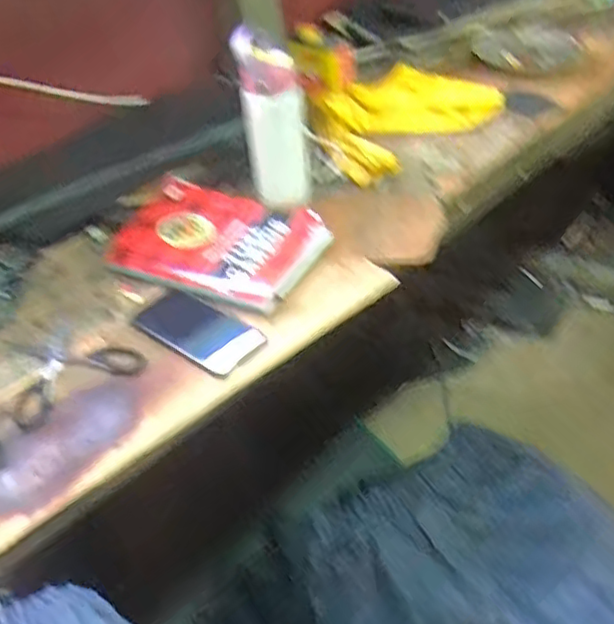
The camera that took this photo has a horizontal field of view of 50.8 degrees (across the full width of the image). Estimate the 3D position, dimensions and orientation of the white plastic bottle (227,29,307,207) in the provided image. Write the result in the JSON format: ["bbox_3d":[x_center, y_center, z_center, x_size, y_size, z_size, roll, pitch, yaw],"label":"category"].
[{"bbox_3d":[-0.046,-0.268,0.920,0.085,0.246,0.081,-12,43,-6],"label":"white plastic bottle"}]

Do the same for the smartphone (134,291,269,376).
[{"bbox_3d":[-0.128,0.021,0.770,0.167,0.016,0.074,25,58,32],"label":"smartphone"}]

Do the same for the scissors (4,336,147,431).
[{"bbox_3d":[-0.274,0.058,0.746,0.148,0.014,0.127,-26,47,-20],"label":"scissors"}]

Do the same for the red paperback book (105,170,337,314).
[{"bbox_3d":[-0.123,-0.097,0.871,0.261,0.034,0.178,17,48,23],"label":"red paperback book"}]

